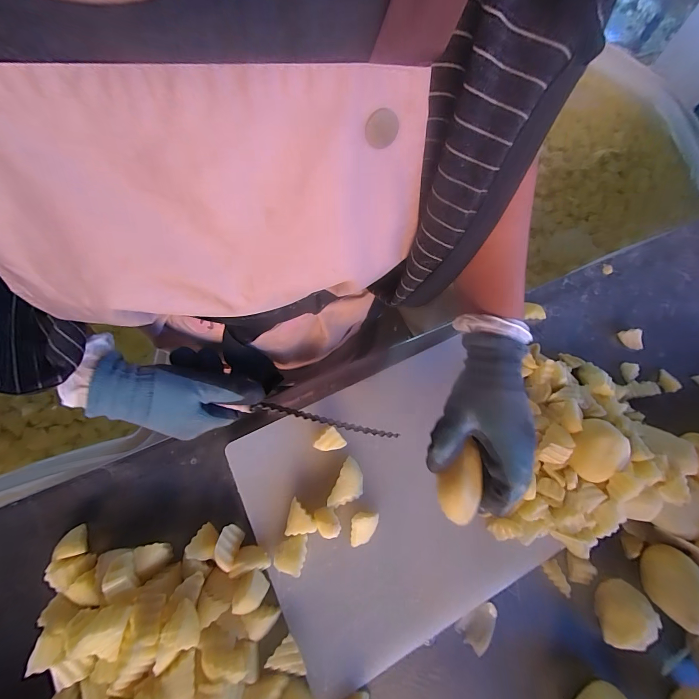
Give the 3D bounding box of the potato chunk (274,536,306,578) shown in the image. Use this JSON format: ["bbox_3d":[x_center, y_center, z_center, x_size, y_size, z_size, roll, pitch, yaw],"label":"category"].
[{"bbox_3d":[-0.057,0.198,0.324,0.028,0.017,0.032,10,69,2],"label":"potato chunk"}]

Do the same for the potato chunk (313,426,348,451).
[{"bbox_3d":[-0.021,0.102,0.360,0.028,0.023,0.025,-42,76,-15],"label":"potato chunk"}]

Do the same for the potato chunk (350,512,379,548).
[{"bbox_3d":[0.014,0.182,0.335,0.026,0.021,0.034,15,70,4],"label":"potato chunk"}]

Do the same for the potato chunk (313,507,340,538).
[{"bbox_3d":[-0.022,0.173,0.333,0.021,0.023,0.029,-22,73,-11],"label":"potato chunk"}]

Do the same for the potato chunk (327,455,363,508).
[{"bbox_3d":[0.000,0.143,0.349,0.029,0.021,0.050,23,71,7],"label":"potato chunk"}]

